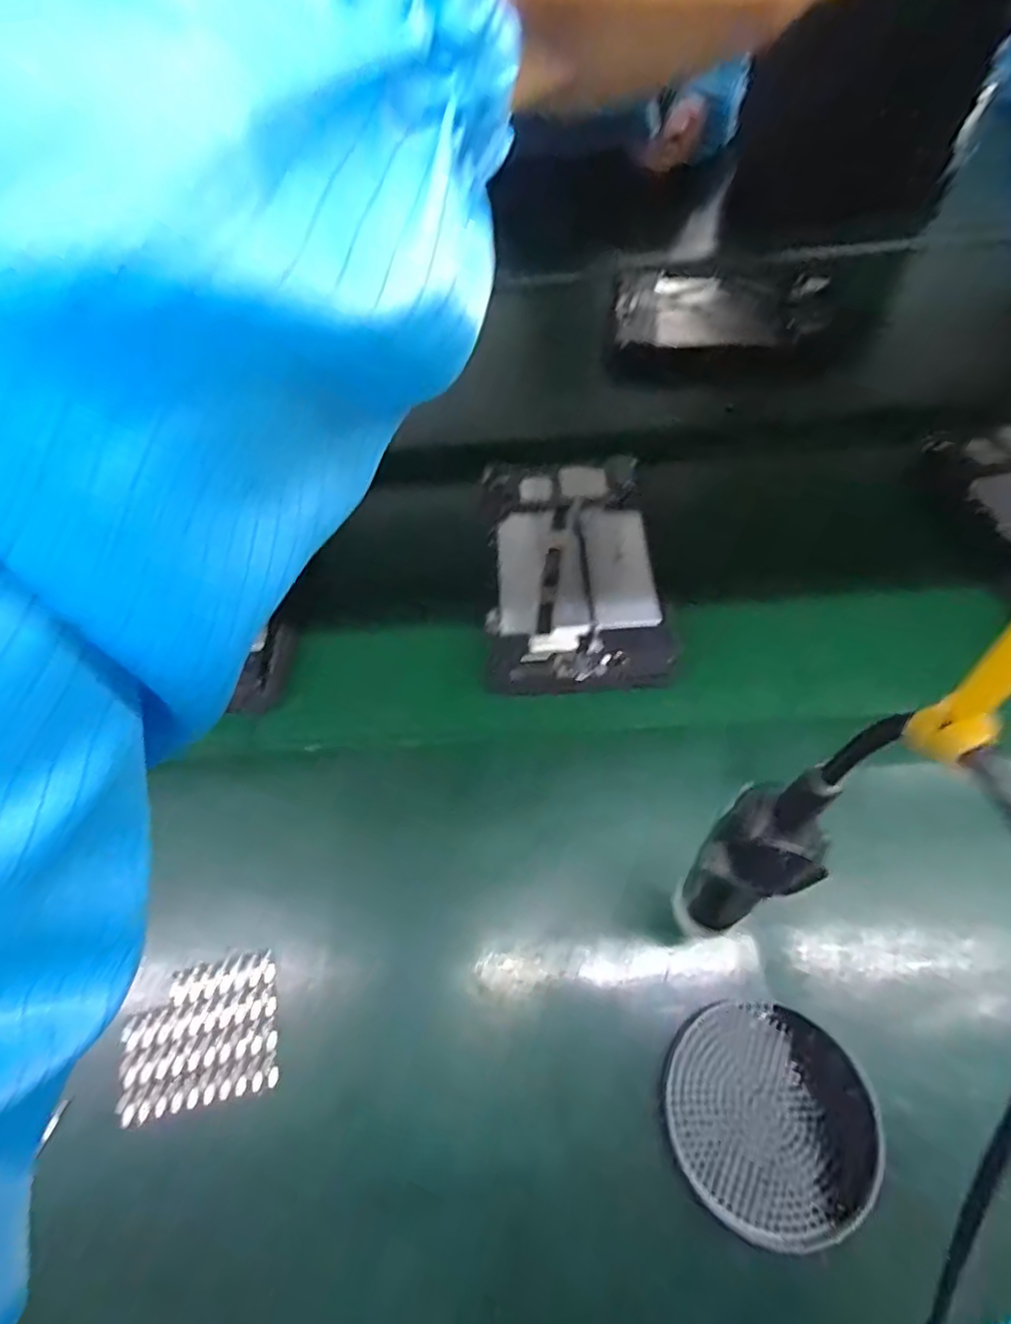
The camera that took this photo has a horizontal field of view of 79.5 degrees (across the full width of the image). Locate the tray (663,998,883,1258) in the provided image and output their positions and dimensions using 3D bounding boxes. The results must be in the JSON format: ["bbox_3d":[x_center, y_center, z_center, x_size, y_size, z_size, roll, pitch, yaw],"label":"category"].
[{"bbox_3d":[0.152,0.264,0.352,0.108,0.019,0.114,-2,58,3],"label":"tray"}]

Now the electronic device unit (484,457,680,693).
[{"bbox_3d":[0.059,-0.084,0.547,0.145,0.040,0.237,-3,58,2],"label":"electronic device unit"}]

